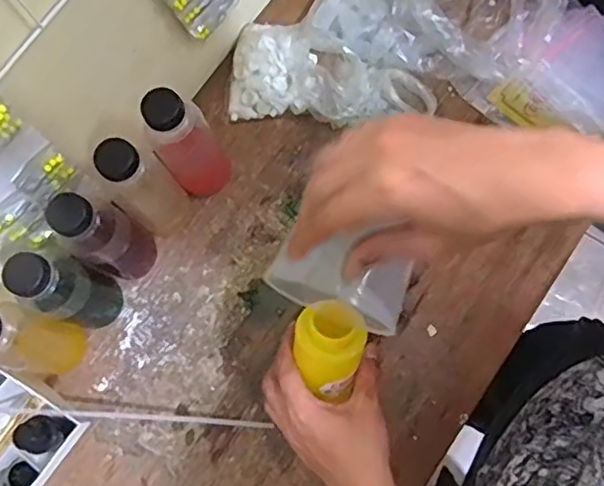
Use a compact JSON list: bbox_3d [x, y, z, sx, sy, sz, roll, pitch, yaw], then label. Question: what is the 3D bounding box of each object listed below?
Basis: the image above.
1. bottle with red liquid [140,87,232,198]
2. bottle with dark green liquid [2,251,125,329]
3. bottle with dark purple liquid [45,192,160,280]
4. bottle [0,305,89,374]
[{"bbox_3d":[-0.129,-0.113,0.677,0.069,0.180,0.064,-1,76,4],"label":"bottle with red liquid"},{"bbox_3d":[-0.247,0.052,0.660,0.053,0.204,0.062,23,79,9],"label":"bottle with dark green liquid"},{"bbox_3d":[-0.202,-0.004,0.665,0.067,0.189,0.056,-12,76,1],"label":"bottle with dark purple liquid"},{"bbox_3d":[-0.286,0.103,0.643,0.062,0.191,0.055,2,76,5],"label":"bottle"}]

